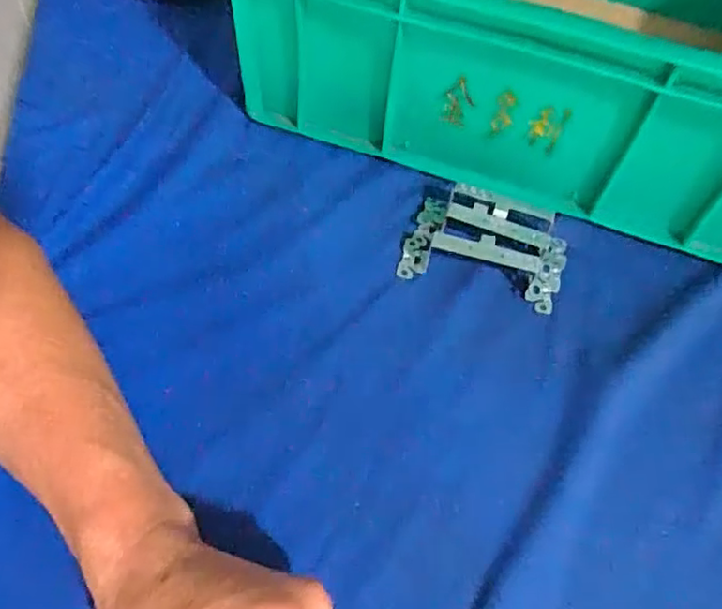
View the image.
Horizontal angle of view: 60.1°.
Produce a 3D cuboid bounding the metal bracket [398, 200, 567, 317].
[{"bbox_3d":[0.088,-0.043,0.428,0.109,0.030,0.066,14,57,5],"label":"metal bracket"}]

